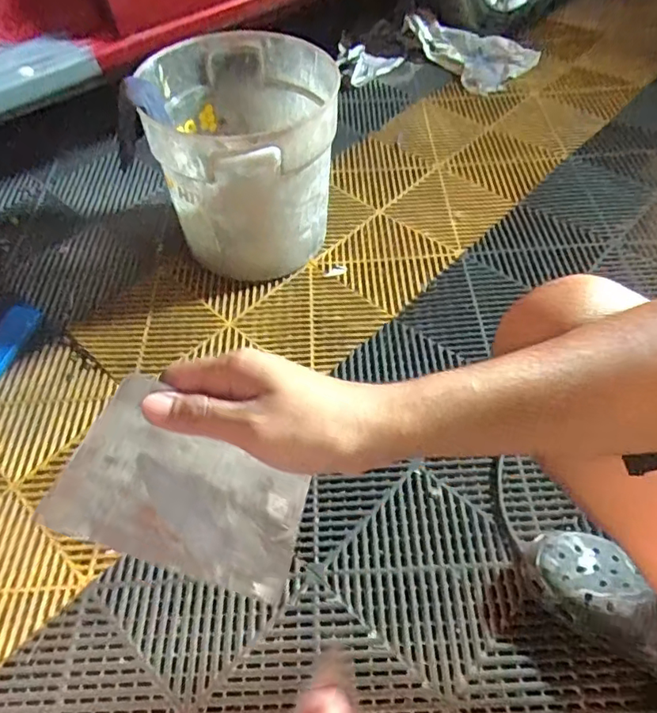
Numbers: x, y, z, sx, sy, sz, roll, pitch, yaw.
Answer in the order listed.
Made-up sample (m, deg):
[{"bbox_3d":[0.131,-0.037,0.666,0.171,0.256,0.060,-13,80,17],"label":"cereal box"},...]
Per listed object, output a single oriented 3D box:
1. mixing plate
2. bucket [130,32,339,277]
[{"bbox_3d":[-0.076,0.077,0.310,0.135,0.004,0.091,25,94,-10],"label":"mixing plate"},{"bbox_3d":[-0.136,-0.315,0.910,0.275,0.305,0.276,-1,52,1],"label":"bucket"}]

